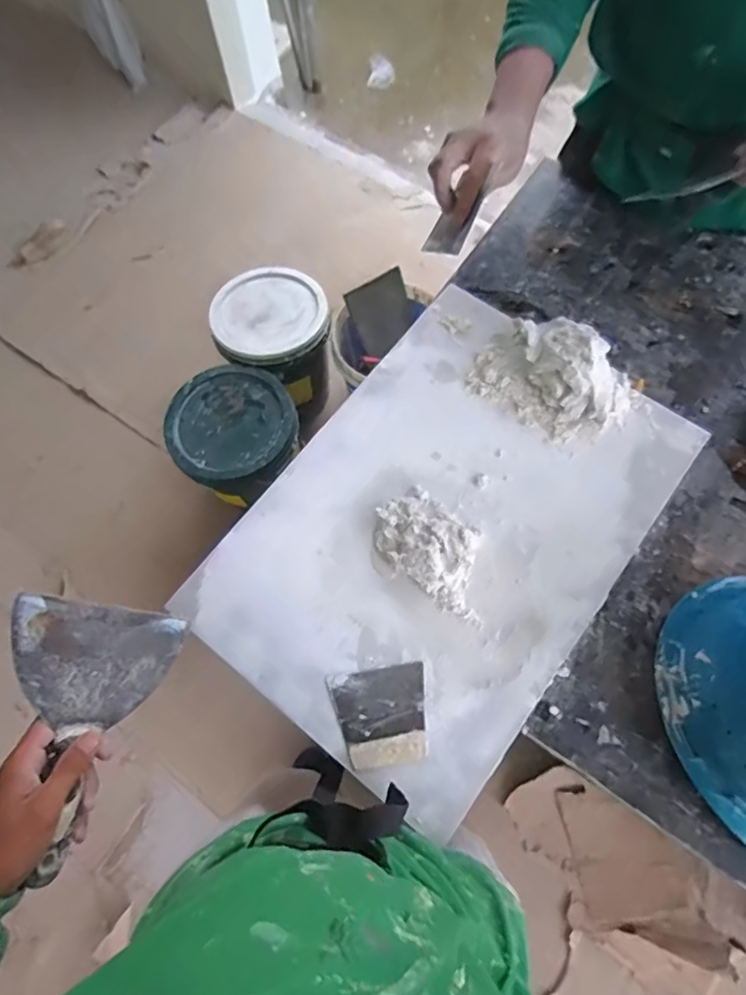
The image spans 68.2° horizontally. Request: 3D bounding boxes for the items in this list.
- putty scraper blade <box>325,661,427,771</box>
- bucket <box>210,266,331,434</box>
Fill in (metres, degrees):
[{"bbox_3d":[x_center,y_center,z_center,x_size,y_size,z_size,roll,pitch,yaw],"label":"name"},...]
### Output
[{"bbox_3d":[0.010,0.242,0.613,0.102,0.004,0.099,-11,69,-1],"label":"putty scraper blade"},{"bbox_3d":[-0.248,-0.420,1.479,0.279,0.278,0.305,-1,69,2],"label":"bucket"}]

